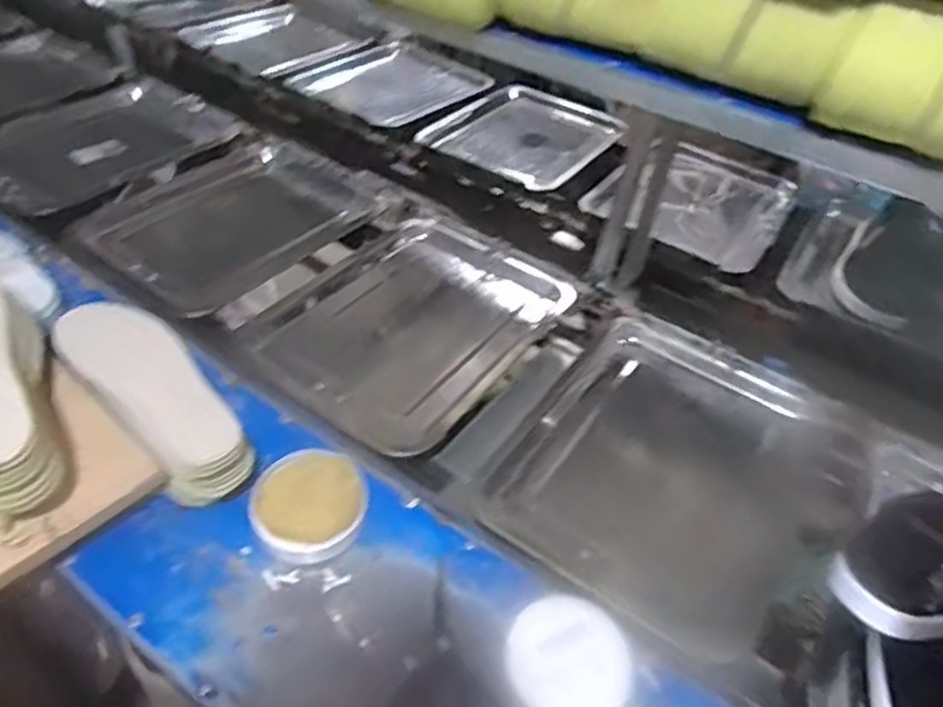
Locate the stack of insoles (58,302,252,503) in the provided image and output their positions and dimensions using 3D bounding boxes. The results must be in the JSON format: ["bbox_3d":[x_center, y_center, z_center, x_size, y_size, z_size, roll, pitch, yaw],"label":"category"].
[{"bbox_3d":[-0.315,0.046,0.678,0.278,0.076,0.094,37,49,28],"label":"stack of insoles"}]

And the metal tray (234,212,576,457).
[{"bbox_3d":[-0.058,-0.042,0.810,0.267,0.046,0.351,28,46,22],"label":"metal tray"}]

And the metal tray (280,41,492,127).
[{"bbox_3d":[-0.154,-0.517,1.316,0.299,0.069,0.370,34,48,26],"label":"metal tray"}]

